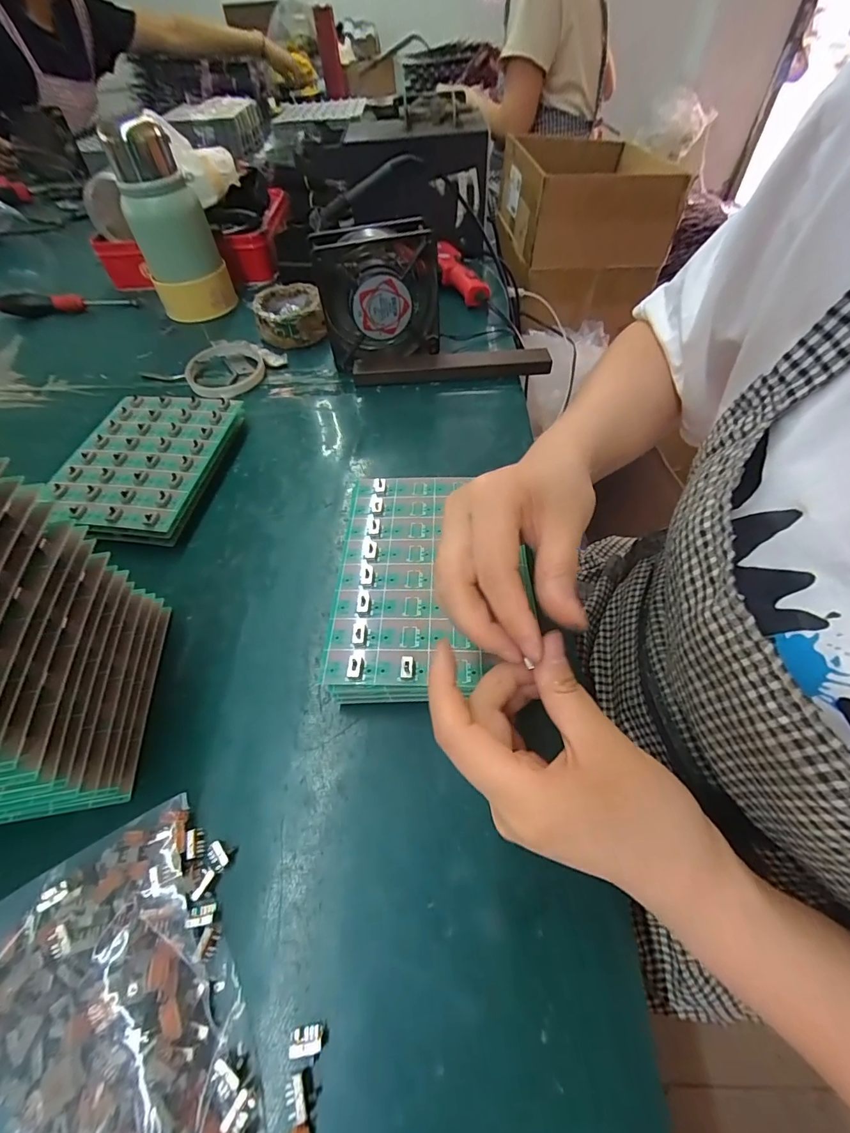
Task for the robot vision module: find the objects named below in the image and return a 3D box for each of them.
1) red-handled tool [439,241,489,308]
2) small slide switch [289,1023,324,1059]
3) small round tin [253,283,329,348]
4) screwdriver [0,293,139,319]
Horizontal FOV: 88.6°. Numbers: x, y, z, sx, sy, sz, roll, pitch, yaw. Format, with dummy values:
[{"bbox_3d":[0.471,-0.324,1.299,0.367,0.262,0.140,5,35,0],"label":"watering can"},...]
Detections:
[{"bbox_3d":[0.045,-0.393,0.584,0.041,0.031,0.136,-14,55,-8],"label":"red-handled tool"},{"bbox_3d":[-0.050,0.199,0.183,0.014,0.008,0.008,-9,54,-4],"label":"small slide switch"},{"bbox_3d":[-0.163,-0.305,0.529,0.077,0.044,0.075,-1,54,2],"label":"small round tin"},{"bbox_3d":[-0.490,-0.362,0.595,0.179,0.024,0.022,-6,54,-2],"label":"screwdriver"}]

